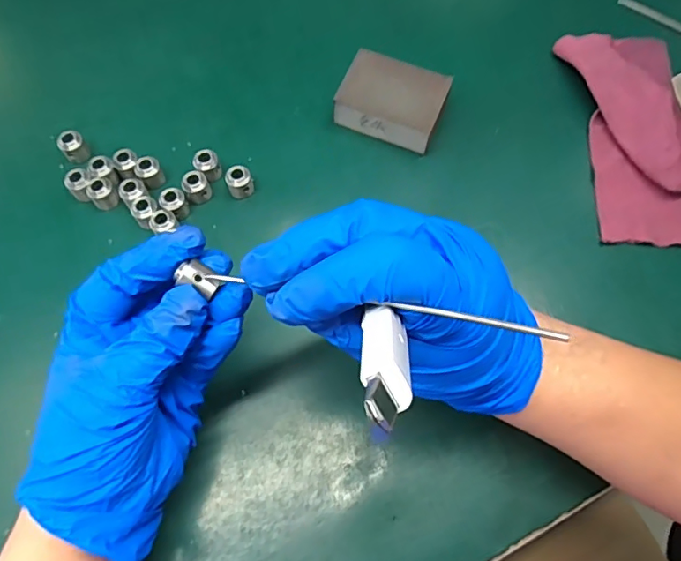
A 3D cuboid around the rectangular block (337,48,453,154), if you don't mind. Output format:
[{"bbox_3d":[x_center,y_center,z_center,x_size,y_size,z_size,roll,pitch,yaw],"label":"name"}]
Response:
[{"bbox_3d":[0.036,-0.123,0.373,0.068,0.027,0.052,25,69,10],"label":"rectangular block"}]

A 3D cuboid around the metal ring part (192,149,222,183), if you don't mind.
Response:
[{"bbox_3d":[-0.087,-0.074,0.355,0.016,0.020,0.014,-16,68,-7],"label":"metal ring part"}]

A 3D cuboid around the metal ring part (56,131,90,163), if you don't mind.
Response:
[{"bbox_3d":[-0.178,-0.089,0.358,0.015,0.017,0.013,-22,69,-9],"label":"metal ring part"}]

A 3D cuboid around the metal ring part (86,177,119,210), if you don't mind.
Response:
[{"bbox_3d":[-0.154,-0.056,0.349,0.016,0.017,0.017,0,67,0],"label":"metal ring part"}]

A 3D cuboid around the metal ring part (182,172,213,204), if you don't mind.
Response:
[{"bbox_3d":[-0.094,-0.061,0.350,0.016,0.018,0.013,-28,70,-11],"label":"metal ring part"}]

